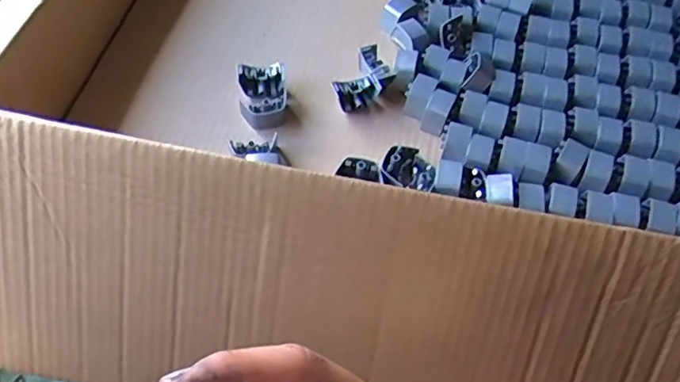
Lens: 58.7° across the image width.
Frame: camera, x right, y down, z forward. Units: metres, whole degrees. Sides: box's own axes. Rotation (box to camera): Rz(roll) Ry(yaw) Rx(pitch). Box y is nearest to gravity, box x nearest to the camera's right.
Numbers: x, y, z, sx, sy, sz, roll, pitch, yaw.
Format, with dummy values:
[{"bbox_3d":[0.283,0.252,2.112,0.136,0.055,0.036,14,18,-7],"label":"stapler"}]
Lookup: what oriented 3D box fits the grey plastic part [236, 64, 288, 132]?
[{"bbox_3d":[-0.062,-0.076,0.489,0.037,0.022,0.052,-7,56,-9],"label":"grey plastic part"}]

